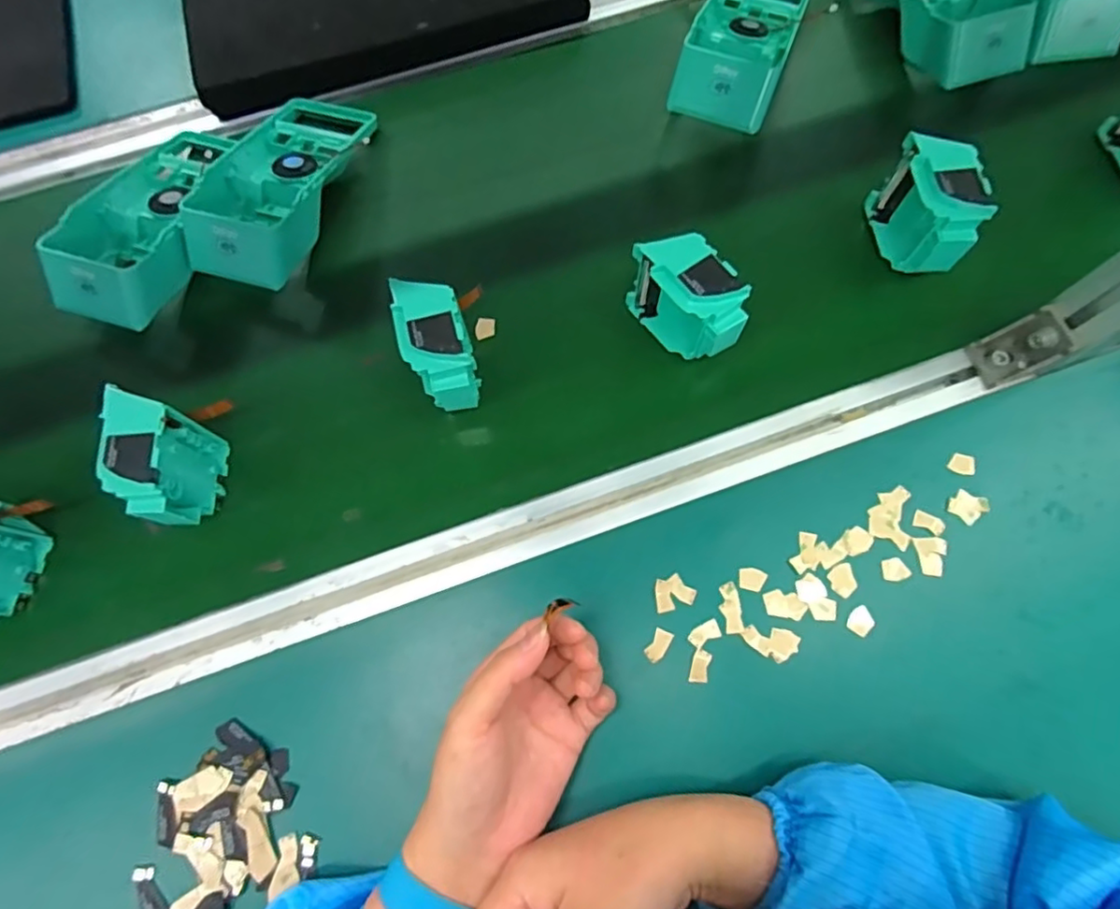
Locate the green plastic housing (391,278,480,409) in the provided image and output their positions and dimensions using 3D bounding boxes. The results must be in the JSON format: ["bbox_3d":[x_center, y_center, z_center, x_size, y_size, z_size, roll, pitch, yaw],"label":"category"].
[{"bbox_3d":[-0.081,-0.069,0.408,0.042,0.075,0.073,-18,72,-4],"label":"green plastic housing"}]

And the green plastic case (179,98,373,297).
[{"bbox_3d":[-0.218,-0.220,0.468,0.089,0.052,0.193,17,74,7],"label":"green plastic case"}]

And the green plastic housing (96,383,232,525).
[{"bbox_3d":[-0.255,0.008,0.387,0.037,0.079,0.073,-5,72,0],"label":"green plastic housing"}]

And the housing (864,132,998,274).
[{"bbox_3d":[0.266,-0.176,0.435,0.048,0.073,0.083,-6,72,0],"label":"housing"}]

